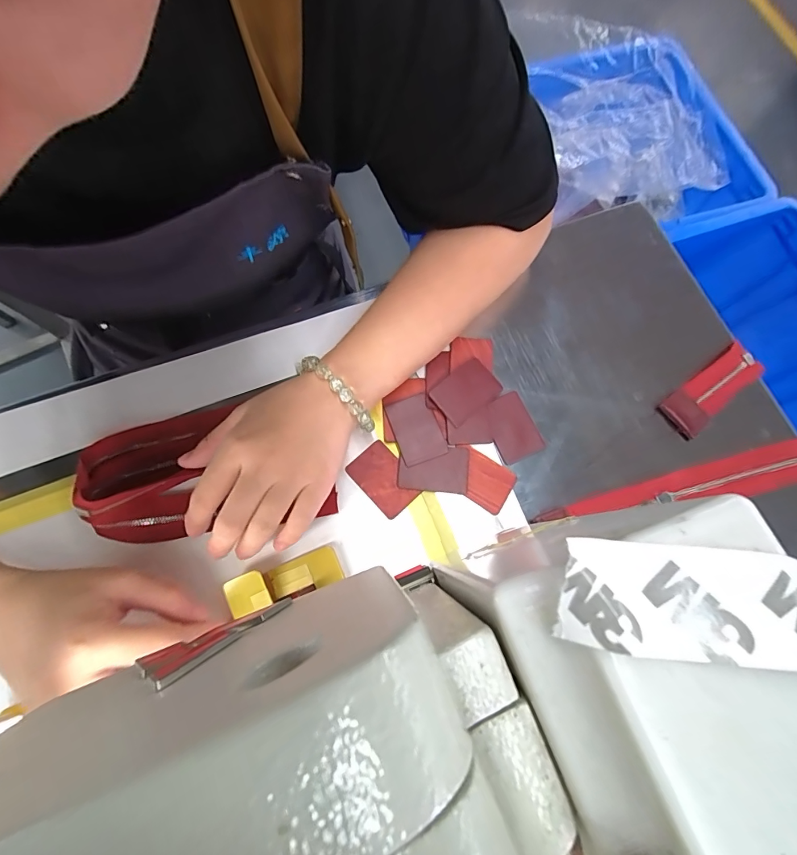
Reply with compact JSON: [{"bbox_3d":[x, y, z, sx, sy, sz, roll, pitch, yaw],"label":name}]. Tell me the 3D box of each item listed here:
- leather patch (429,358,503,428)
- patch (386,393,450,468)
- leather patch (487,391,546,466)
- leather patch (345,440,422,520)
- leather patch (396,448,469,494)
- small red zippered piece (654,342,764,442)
[{"bbox_3d":[0.053,-0.028,0.330,0.052,0.004,0.036,-37,83,-17],"label":"leather patch"},{"bbox_3d":[0.014,0.001,0.322,0.035,0.004,0.051,-20,76,-7],"label":"patch"},{"bbox_3d":[0.089,0.000,0.328,0.036,0.004,0.051,-21,80,-10],"label":"leather patch"},{"bbox_3d":[-0.011,0.038,0.310,0.034,0.004,0.052,-40,79,-11],"label":"leather patch"},{"bbox_3d":[0.026,0.031,0.313,0.052,0.004,0.034,4,75,-1],"label":"leather patch"},{"bbox_3d":[0.252,-0.031,0.337,0.091,0.013,0.034,-37,79,-11],"label":"small red zippered piece"}]

